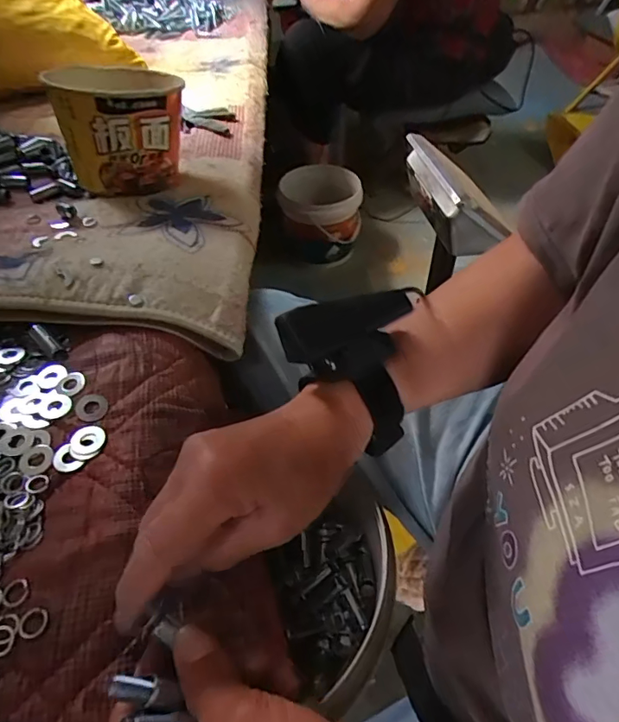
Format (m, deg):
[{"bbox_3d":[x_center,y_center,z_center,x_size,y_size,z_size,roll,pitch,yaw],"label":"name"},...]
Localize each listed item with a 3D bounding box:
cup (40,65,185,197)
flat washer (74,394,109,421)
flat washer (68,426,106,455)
[{"bbox_3d":[-0.212,-0.273,0.556,0.127,0.101,0.134,-17,49,-14],"label":"cup"},{"bbox_3d":[-0.152,0.031,0.341,0.021,0.004,0.022,-23,50,-19],"label":"flat washer"},{"bbox_3d":[-0.148,0.051,0.323,0.021,0.004,0.020,-1,47,1],"label":"flat washer"}]

